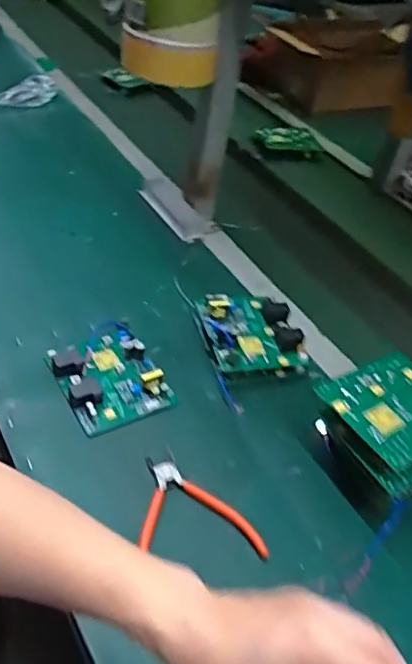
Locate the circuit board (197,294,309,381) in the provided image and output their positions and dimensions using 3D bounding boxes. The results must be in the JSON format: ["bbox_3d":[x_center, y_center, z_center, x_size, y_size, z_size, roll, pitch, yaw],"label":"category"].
[{"bbox_3d":[0.057,-0.003,0.748,0.119,0.045,0.130,-7,45,-16],"label":"circuit board"}]

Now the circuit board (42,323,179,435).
[{"bbox_3d":[-0.114,0.050,0.676,0.108,0.029,0.132,-22,51,-28],"label":"circuit board"}]

